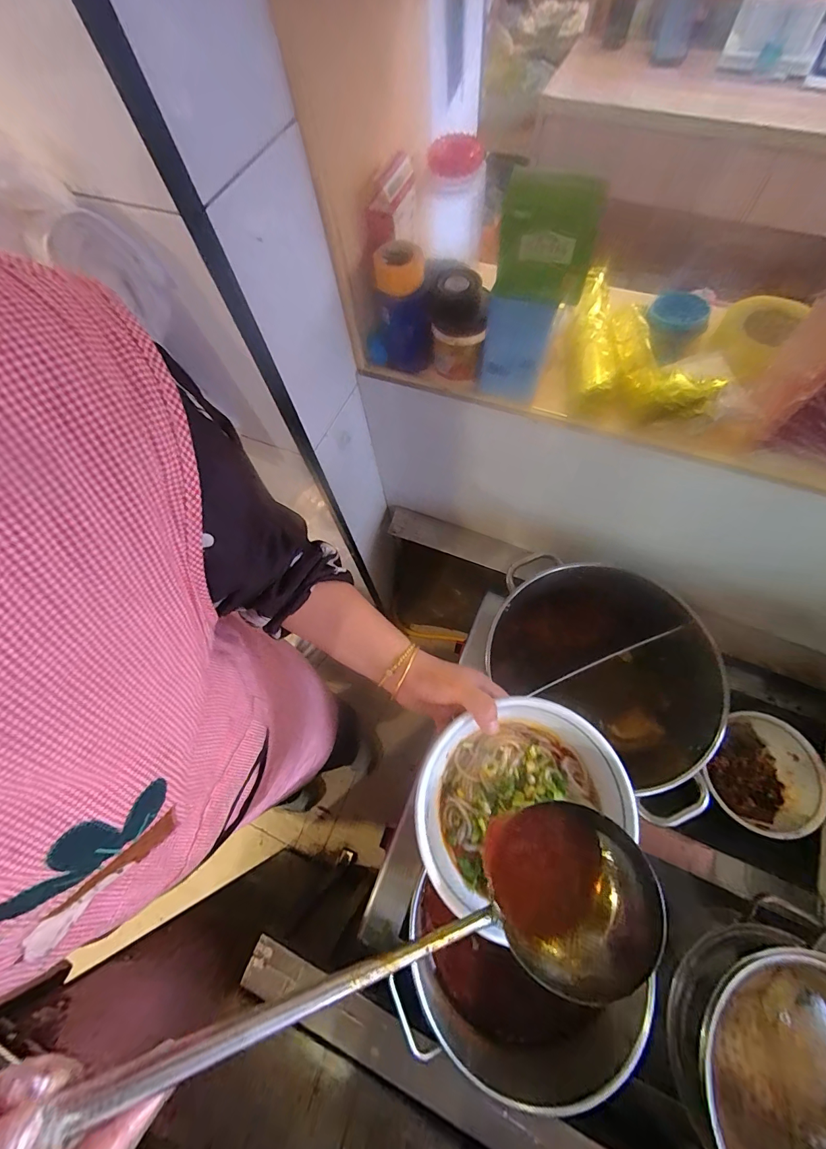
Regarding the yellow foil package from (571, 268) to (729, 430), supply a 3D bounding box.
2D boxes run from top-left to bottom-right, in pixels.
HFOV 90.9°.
[{"bbox_3d":[0.315,-0.313,0.579,0.174,0.080,0.254,9,67,5],"label":"yellow foil package"}]

